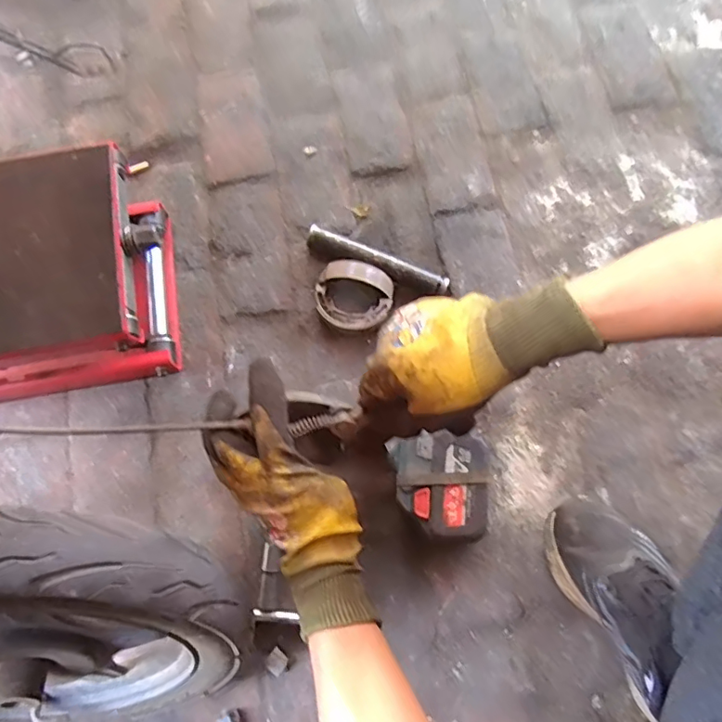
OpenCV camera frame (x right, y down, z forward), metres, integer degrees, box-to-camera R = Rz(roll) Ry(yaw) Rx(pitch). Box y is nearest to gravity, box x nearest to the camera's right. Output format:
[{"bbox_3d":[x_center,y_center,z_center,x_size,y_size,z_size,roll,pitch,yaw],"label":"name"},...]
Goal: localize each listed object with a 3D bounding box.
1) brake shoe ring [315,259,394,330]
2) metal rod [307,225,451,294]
[{"bbox_3d":[-0.009,-0.082,0.684,0.098,0.033,0.085,7,73,2],"label":"brake shoe ring"},{"bbox_3d":[0.021,-0.126,0.696,0.189,0.031,0.033,20,74,6],"label":"metal rod"}]

